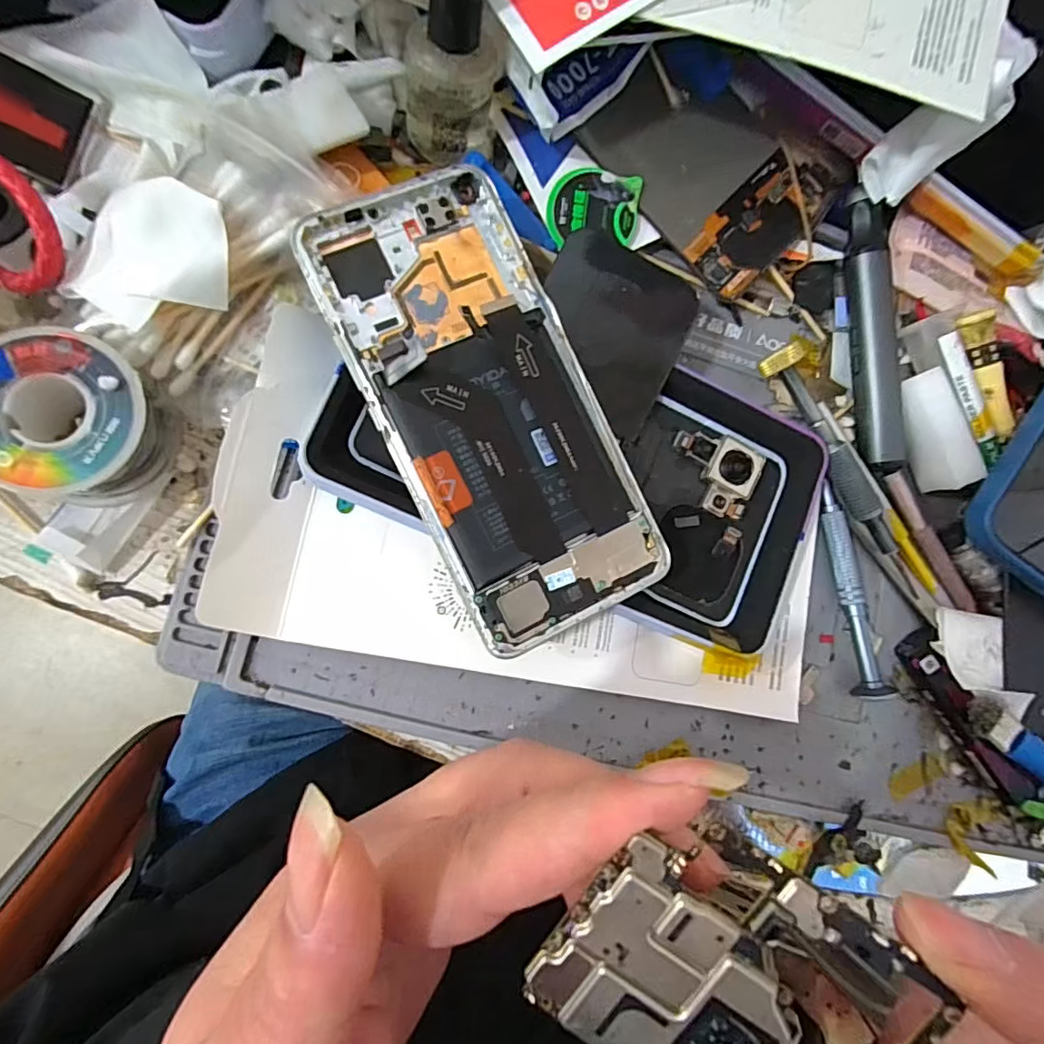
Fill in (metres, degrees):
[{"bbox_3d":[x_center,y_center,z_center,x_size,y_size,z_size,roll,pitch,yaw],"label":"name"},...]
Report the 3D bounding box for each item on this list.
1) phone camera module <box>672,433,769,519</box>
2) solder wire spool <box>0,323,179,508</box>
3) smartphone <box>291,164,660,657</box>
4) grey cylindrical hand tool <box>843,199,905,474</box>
[{"bbox_3d":[0.077,-0.020,0.214,0.035,0.006,0.031,20,82,-8],"label":"phone camera module"},{"bbox_3d":[-0.154,-0.034,0.183,0.052,0.028,0.055,1,85,-10],"label":"solder wire spool"},{"bbox_3d":[-0.012,-0.041,0.188,0.073,0.009,0.164,-24,88,-10],"label":"smartphone"},{"bbox_3d":[0.158,-0.081,0.240,0.018,0.011,0.115,-5,86,-11],"label":"grey cylindrical hand tool"}]

